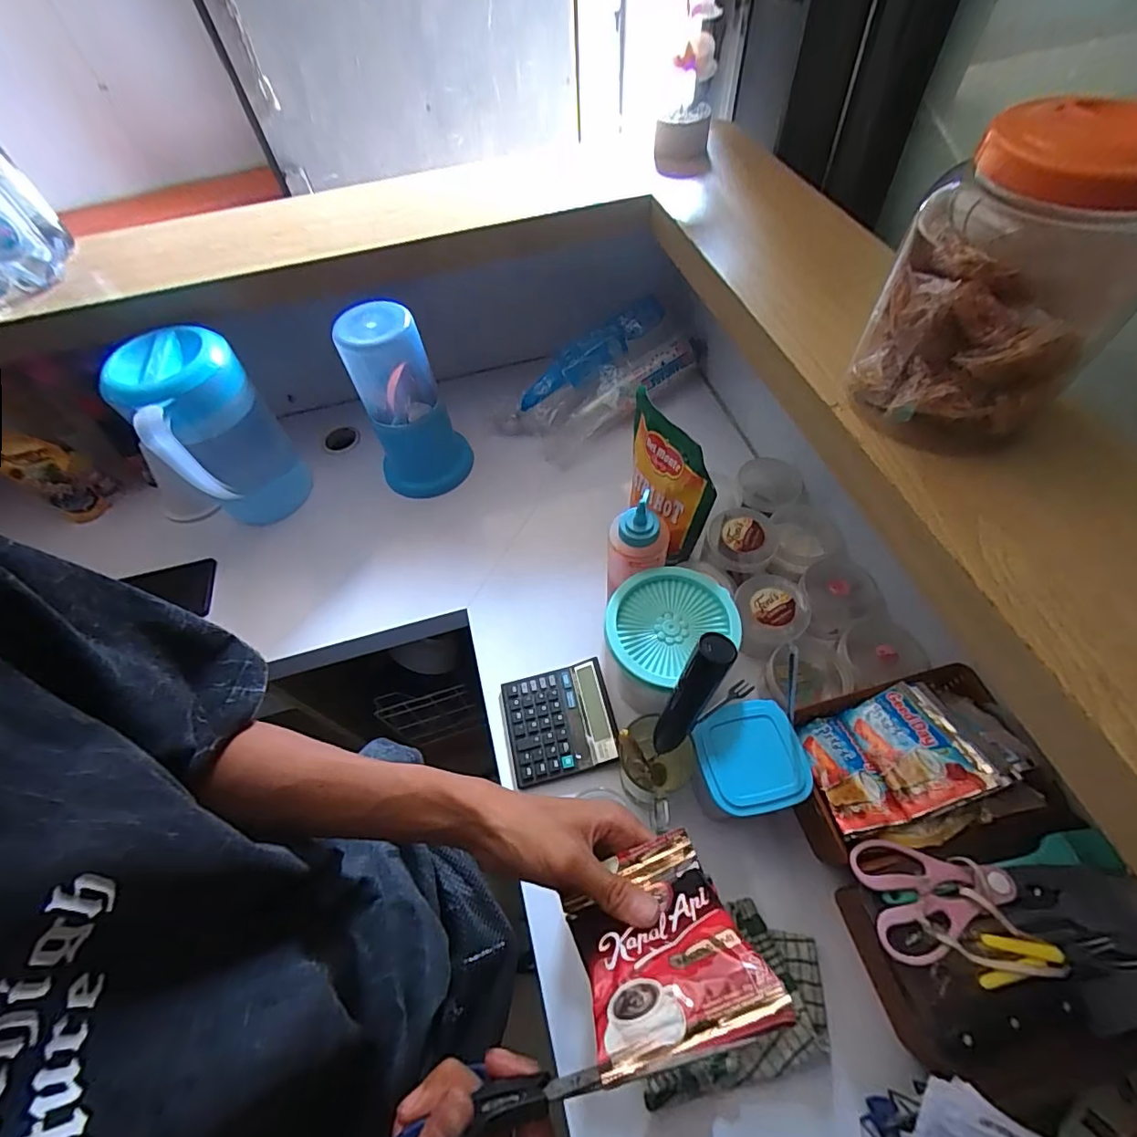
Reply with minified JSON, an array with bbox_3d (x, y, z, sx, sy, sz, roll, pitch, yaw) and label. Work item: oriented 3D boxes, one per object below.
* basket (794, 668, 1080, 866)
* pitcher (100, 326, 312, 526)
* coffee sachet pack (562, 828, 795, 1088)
[{"bbox_3d":[0.336,0.198,0.504,0.204,0.119,0.159,-13,58,-4],"label":"basket"},{"bbox_3d":[-0.483,-0.176,0.731,0.140,0.268,0.148,-37,63,-17],"label":"pitcher"},{"bbox_3d":[0.047,0.199,0.278,0.086,0.112,0.015,-17,100,-8],"label":"coffee sachet pack"}]

